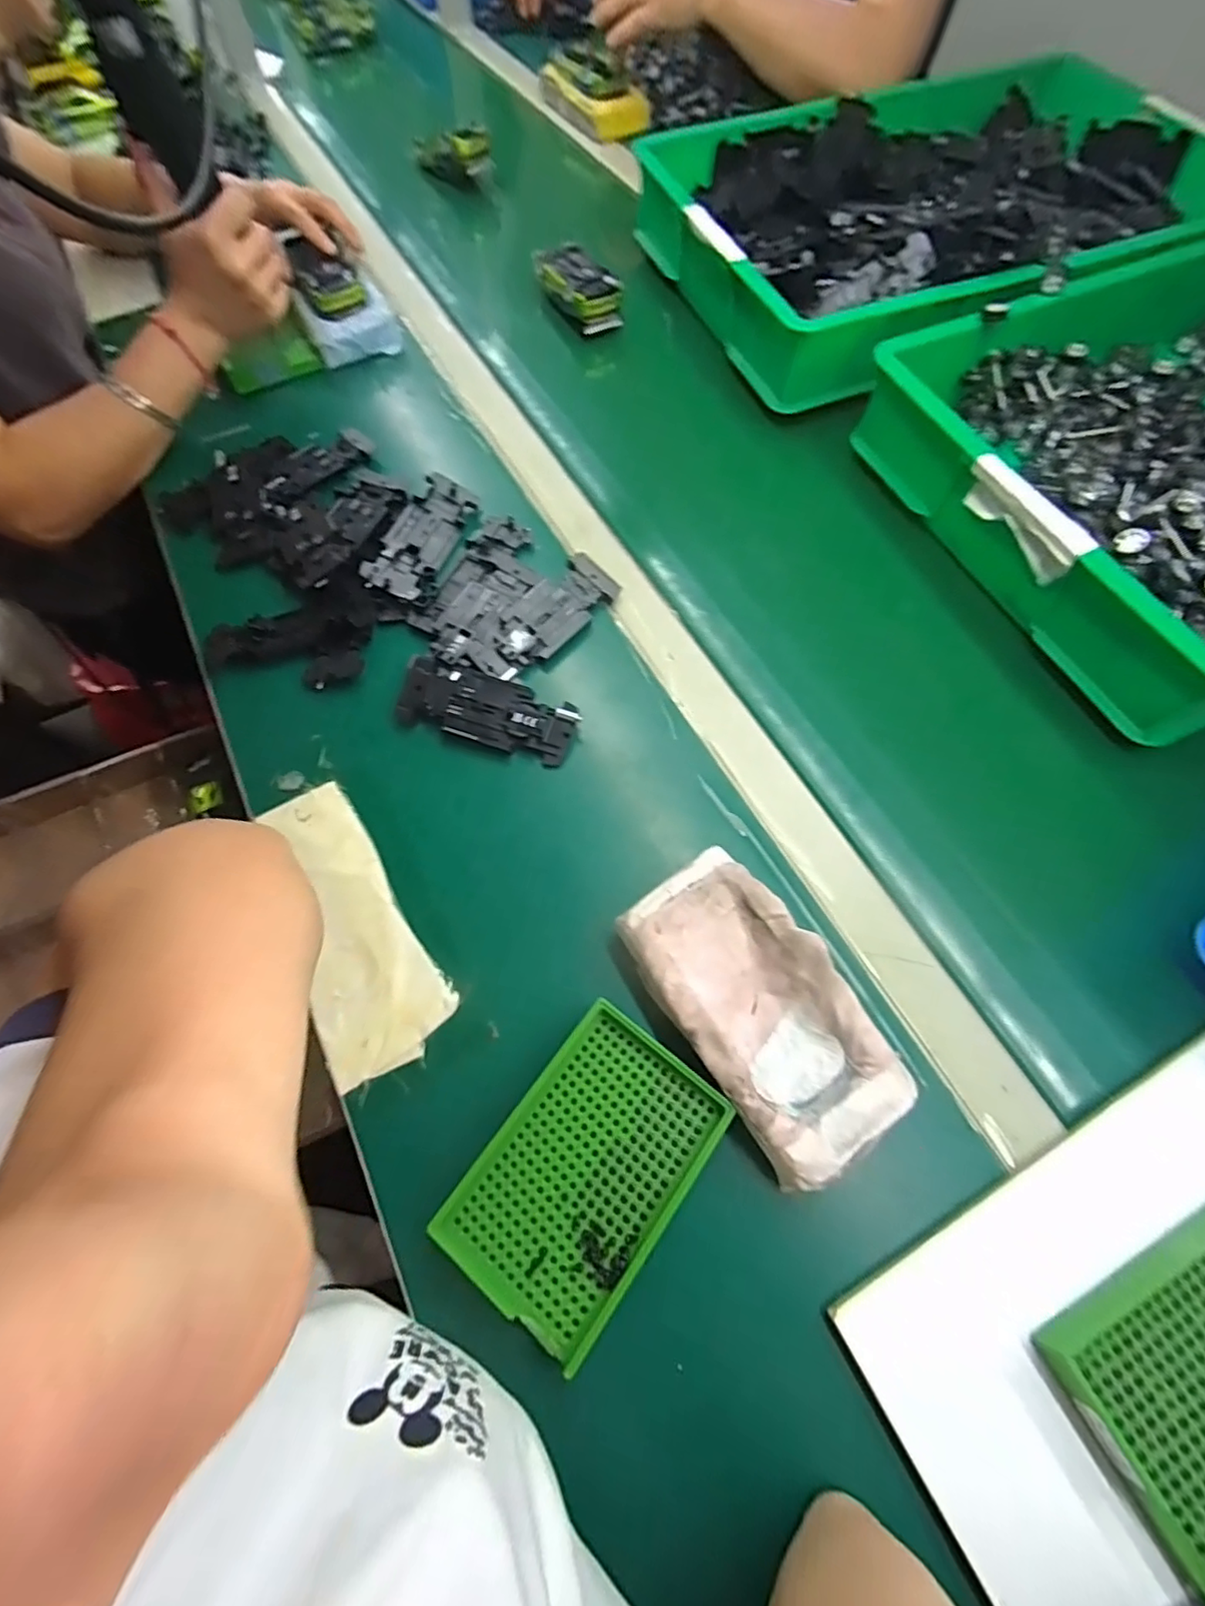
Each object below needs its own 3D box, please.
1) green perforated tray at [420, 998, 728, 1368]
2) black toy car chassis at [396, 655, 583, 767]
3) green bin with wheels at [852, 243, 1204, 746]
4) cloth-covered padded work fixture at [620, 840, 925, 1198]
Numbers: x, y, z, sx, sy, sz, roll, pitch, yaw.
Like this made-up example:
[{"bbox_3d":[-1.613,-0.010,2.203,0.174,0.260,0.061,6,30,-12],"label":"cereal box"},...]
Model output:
[{"bbox_3d":[-0.008,0.186,0.313,0.088,0.022,0.137,36,70,16],"label":"green perforated tray"},{"bbox_3d":[-0.081,-0.066,0.429,0.127,0.015,0.049,17,66,8],"label":"black toy car chassis"},{"bbox_3d":[0.533,-0.296,0.473,0.542,0.098,0.353,-23,68,-7],"label":"green bin with wheels"},{"bbox_3d":[0.084,0.112,0.336,0.086,0.036,0.161,-33,69,-14],"label":"cloth-covered padded work fixture"}]

